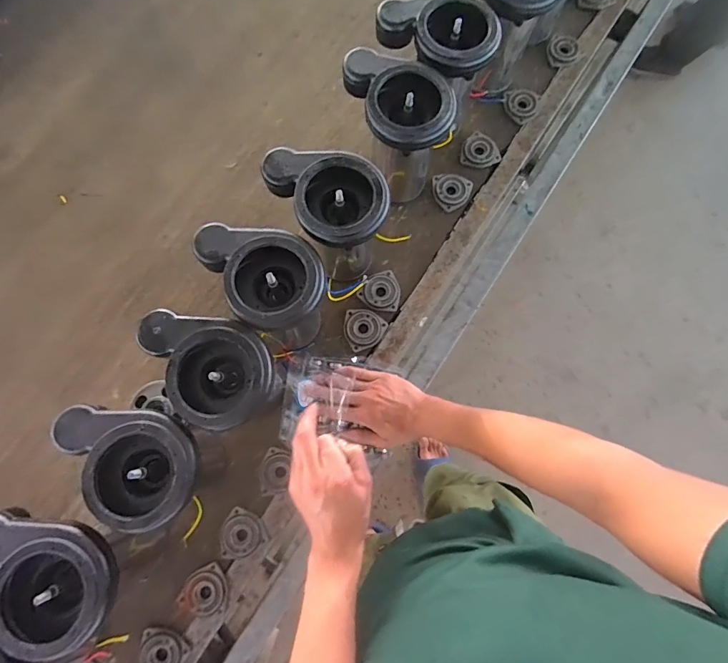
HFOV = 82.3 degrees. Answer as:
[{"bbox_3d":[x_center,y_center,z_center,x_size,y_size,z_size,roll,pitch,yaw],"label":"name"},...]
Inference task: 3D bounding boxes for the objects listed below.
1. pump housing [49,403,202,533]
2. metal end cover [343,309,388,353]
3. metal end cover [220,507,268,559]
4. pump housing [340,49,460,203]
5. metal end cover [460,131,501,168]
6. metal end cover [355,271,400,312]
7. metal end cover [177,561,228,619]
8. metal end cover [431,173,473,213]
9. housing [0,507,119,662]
[{"bbox_3d":[-0.265,0.151,0.469,0.166,0.064,0.123,8,79,2],"label":"pump housing"},{"bbox_3d":[0.001,-0.007,0.668,0.066,0.008,0.065,-22,79,-4],"label":"metal end cover"},{"bbox_3d":[-0.176,0.287,0.596,0.061,0.015,0.062,-28,80,-5],"label":"metal end cover"},{"bbox_3d":[0.052,-0.300,0.635,0.112,0.187,0.160,-24,79,-4],"label":"pump housing"},{"bbox_3d":[0.209,-0.320,0.737,0.066,0.007,0.066,18,79,4],"label":"metal end cover"},{"bbox_3d":[0.027,-0.066,0.671,0.065,0.015,0.066,13,79,3],"label":"metal end cover"},{"bbox_3d":[-0.226,0.372,0.592,0.067,0.011,0.063,-30,80,-5],"label":"metal end cover"},{"bbox_3d":[0.150,-0.242,0.710,0.066,0.011,0.065,-32,80,-6],"label":"metal end cover"},{"bbox_3d":[-0.343,0.265,0.447,0.162,0.061,0.127,8,79,2],"label":"housing"}]

